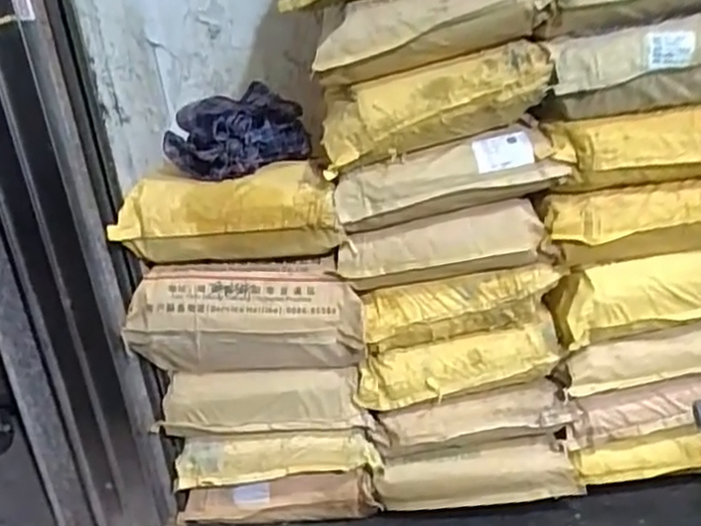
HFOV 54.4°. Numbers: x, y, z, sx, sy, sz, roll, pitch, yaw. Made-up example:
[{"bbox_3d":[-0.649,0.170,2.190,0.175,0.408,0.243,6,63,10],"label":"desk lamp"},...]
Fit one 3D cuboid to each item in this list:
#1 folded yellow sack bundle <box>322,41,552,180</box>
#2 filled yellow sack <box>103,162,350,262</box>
[{"bbox_3d":[0.149,-0.322,1.379,0.424,0.170,0.297,-8,19,-1],"label":"folded yellow sack bundle"},{"bbox_3d":[-0.241,-0.086,1.342,0.428,0.163,0.116,-9,19,-2],"label":"filled yellow sack"}]

